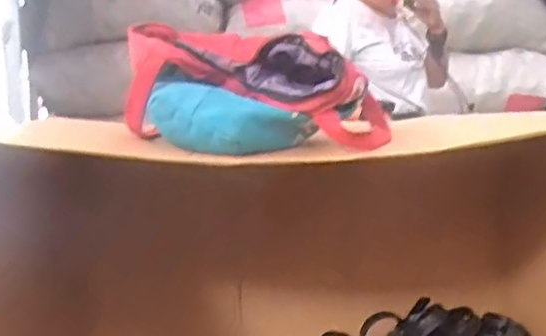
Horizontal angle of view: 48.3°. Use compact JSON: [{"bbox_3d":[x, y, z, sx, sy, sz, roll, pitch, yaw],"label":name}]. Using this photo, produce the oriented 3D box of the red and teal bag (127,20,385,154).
[{"bbox_3d":[-0.017,-0.080,0.631,0.263,0.119,0.135,-1,4,9],"label":"red and teal bag"}]

